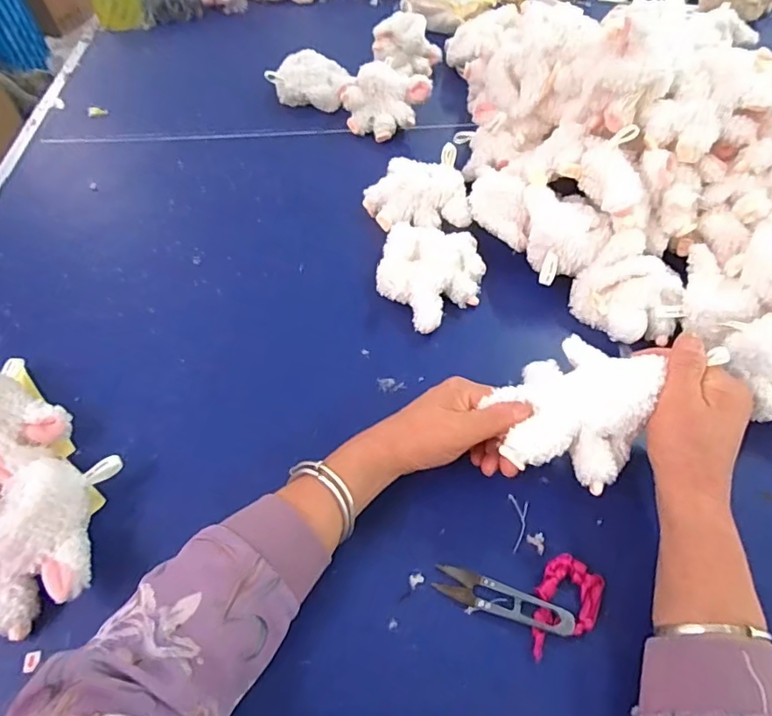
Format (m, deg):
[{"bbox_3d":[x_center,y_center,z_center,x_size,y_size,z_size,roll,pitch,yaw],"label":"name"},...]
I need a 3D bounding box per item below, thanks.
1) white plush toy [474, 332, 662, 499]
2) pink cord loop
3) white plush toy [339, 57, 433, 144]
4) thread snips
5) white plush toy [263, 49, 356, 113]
[{"bbox_3d":[0.145,0.038,0.386,0.100,0.042,0.128,40,64,22],"label":"white plush toy"},{"bbox_3d":[0.132,0.187,0.373,0.044,0.014,0.075,28,60,17],"label":"pink cord loop"},{"bbox_3d":[-0.002,-0.363,0.721,0.097,0.070,0.100,36,62,20],"label":"white plush toy"},{"bbox_3d":[0.088,0.183,0.380,0.102,0.011,0.024,19,58,11],"label":"thread snips"},{"bbox_3d":[-0.111,-0.423,0.775,0.129,0.061,0.073,10,56,5],"label":"white plush toy"}]

